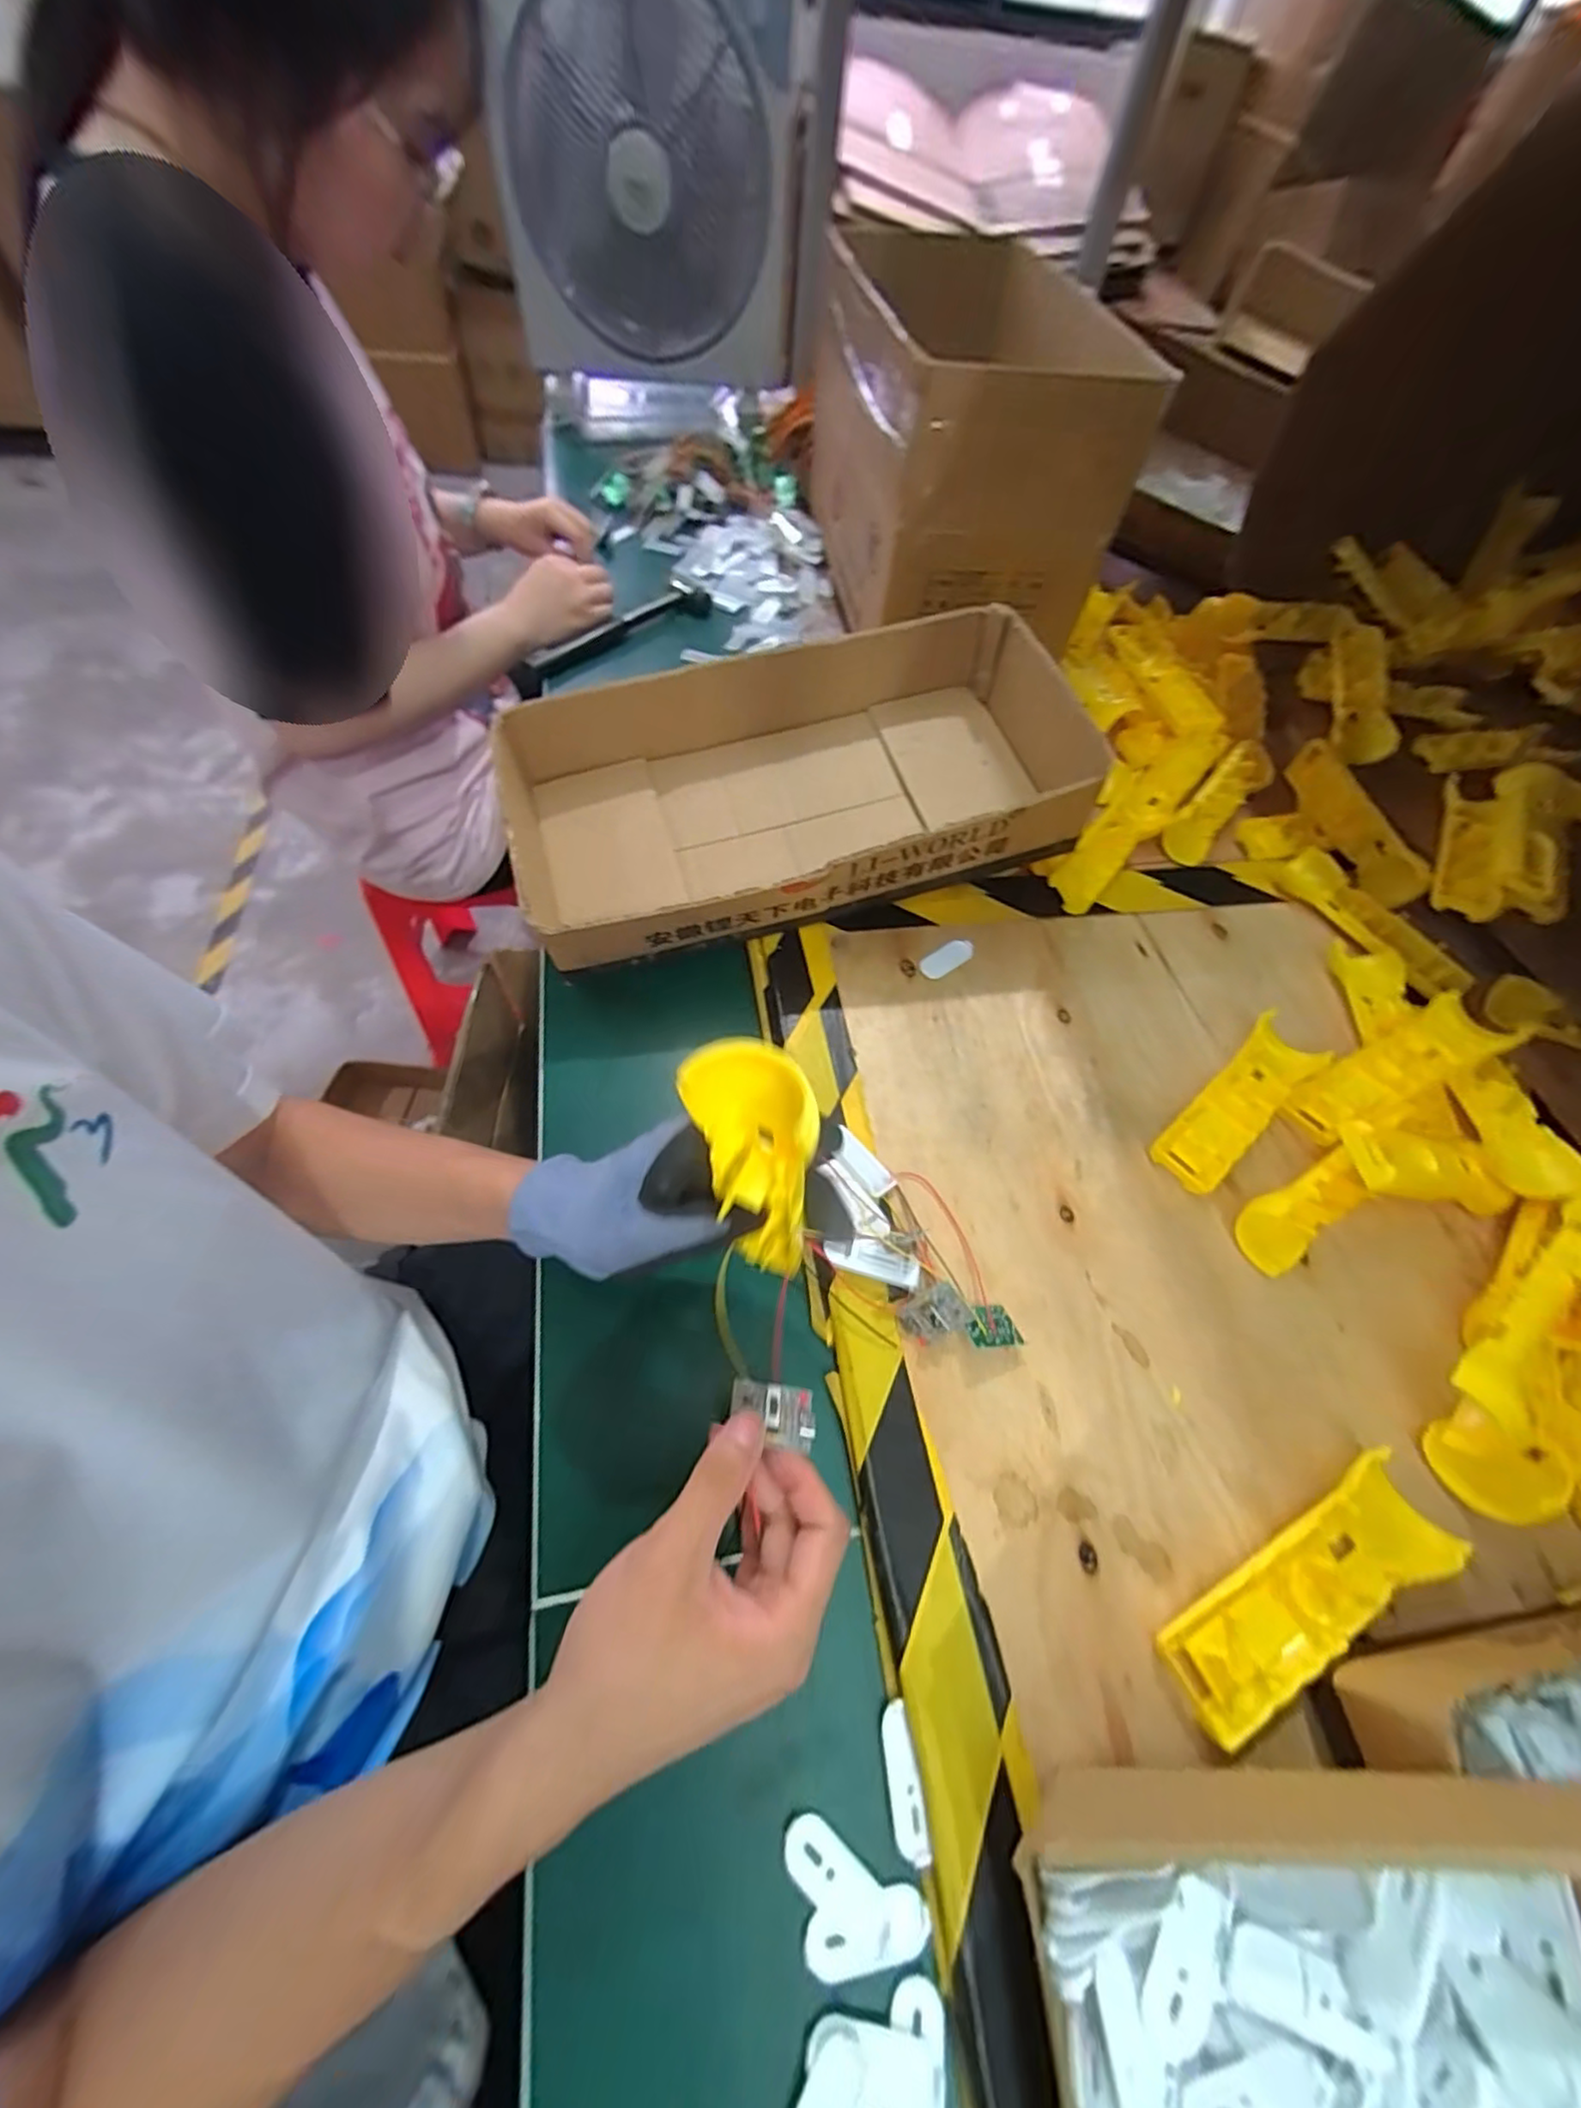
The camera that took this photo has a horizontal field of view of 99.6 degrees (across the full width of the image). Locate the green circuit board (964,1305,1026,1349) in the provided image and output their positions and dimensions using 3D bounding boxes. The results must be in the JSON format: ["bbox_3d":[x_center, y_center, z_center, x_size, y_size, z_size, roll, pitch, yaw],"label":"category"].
[{"bbox_3d":[0.110,0.151,0.372,0.032,0.006,0.025,9,33,-22],"label":"green circuit board"}]

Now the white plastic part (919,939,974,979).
[{"bbox_3d":[0.122,-0.076,0.518,0.052,0.004,0.021,-33,66,-17],"label":"white plastic part"}]

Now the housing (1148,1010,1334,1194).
[{"bbox_3d":[0.310,0.036,0.464,0.155,0.014,0.049,-40,68,-20],"label":"housing"}]

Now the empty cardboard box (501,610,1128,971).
[{"bbox_3d":[0.001,-0.209,0.522,0.411,0.116,0.229,-13,61,-14],"label":"empty cardboard box"}]

